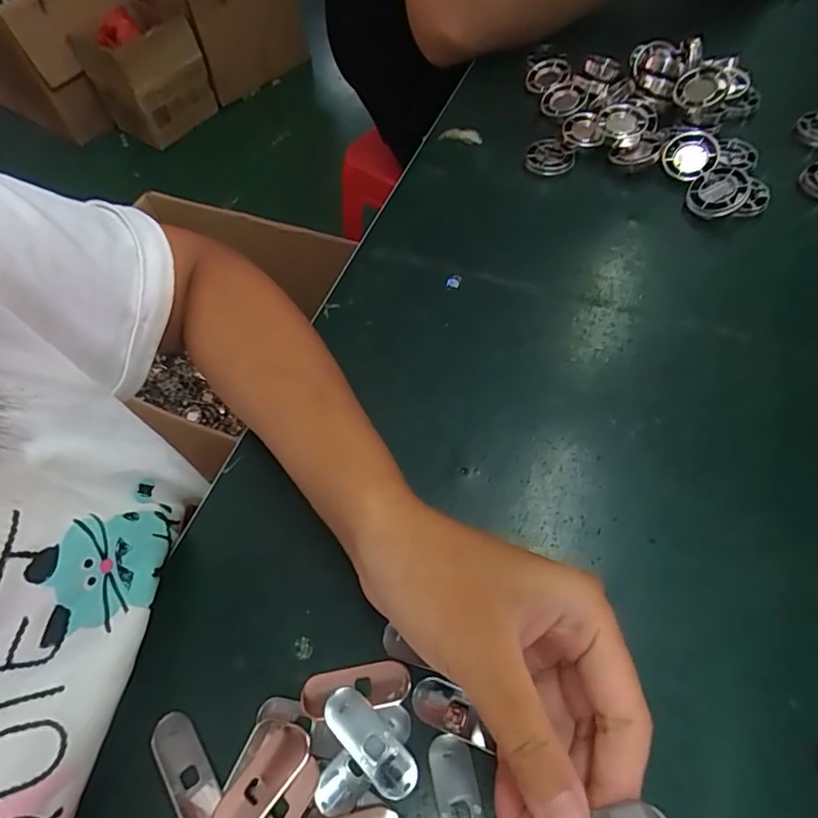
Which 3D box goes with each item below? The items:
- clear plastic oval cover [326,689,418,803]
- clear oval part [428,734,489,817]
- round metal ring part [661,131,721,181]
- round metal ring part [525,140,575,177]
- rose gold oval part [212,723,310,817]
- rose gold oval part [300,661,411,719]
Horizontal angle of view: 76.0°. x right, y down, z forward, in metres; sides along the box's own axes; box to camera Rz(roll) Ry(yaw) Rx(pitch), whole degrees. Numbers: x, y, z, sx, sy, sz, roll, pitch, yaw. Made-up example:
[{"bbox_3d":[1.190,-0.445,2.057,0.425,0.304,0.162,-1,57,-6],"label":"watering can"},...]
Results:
[{"bbox_3d":[-0.017,0.147,0.231,0.050,0.004,0.018,38,69,23],"label":"clear plastic oval cover"},{"bbox_3d":[0.022,0.165,0.219,0.019,0.004,0.049,-15,59,-4],"label":"clear oval part"},{"bbox_3d":[0.222,-0.198,0.415,0.039,0.010,0.041,34,80,18],"label":"round metal ring part"},{"bbox_3d":[0.118,-0.208,0.433,0.036,0.012,0.032,18,62,14],"label":"round metal ring part"},{"bbox_3d":[-0.065,0.163,0.226,0.020,0.004,0.050,31,66,21],"label":"rose gold oval part"},{"bbox_3d":[-0.025,0.130,0.242,0.050,0.004,0.018,-10,59,-1],"label":"rose gold oval part"}]

